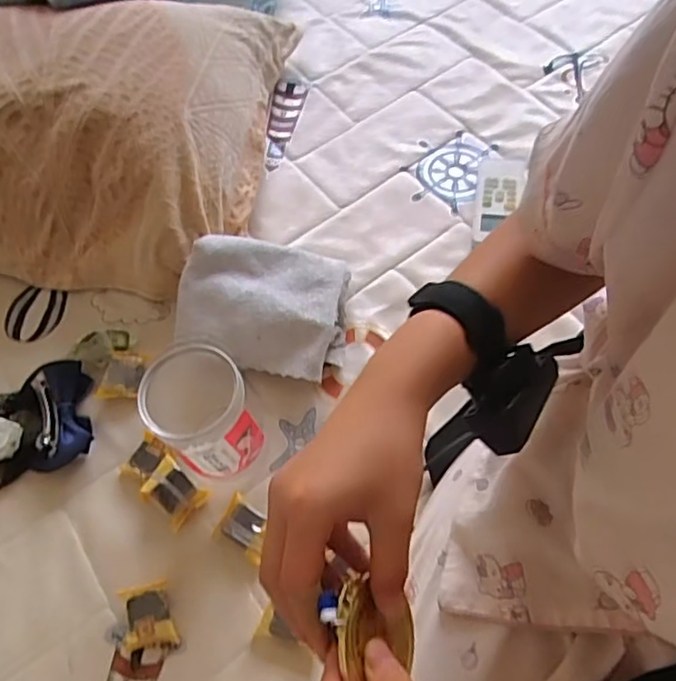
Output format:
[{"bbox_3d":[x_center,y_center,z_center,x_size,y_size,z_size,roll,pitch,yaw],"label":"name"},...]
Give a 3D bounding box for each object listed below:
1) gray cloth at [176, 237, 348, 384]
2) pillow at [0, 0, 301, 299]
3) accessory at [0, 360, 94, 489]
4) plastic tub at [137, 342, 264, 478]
[{"bbox_3d":[-0.075,-0.039,0.621,0.154,0.076,0.138,10,62,9],"label":"gray cloth"},{"bbox_3d":[-0.416,-0.242,0.717,0.665,0.162,0.398,-1,61,3],"label":"pillow"},{"bbox_3d":[-0.297,0.078,0.600,0.104,0.043,0.112,-15,61,-6],"label":"accessory"},{"bbox_3d":[-0.115,0.069,0.533,0.080,0.113,0.082,-1,61,2],"label":"plastic tub"}]

